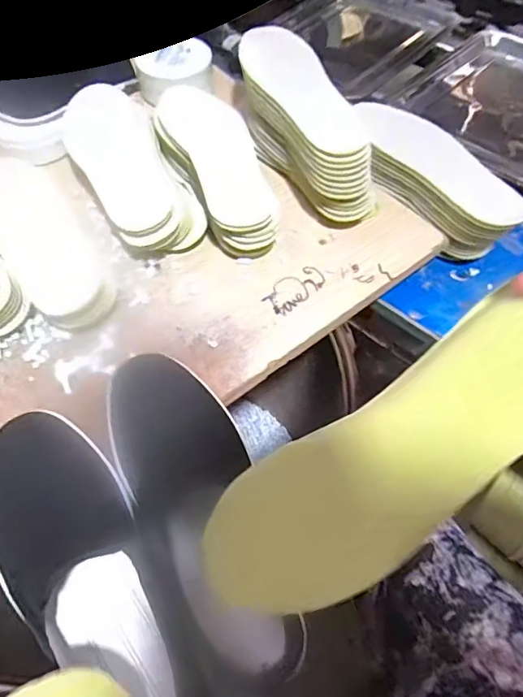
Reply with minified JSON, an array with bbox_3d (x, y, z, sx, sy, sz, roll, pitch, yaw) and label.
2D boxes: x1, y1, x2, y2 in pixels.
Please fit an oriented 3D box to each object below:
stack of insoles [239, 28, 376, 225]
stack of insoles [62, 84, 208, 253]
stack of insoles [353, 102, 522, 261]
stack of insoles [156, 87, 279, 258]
[{"bbox_3d":[0.053,-0.260,0.590,0.089,0.088,0.250,-18,70,-12],"label":"stack of insoles"},{"bbox_3d":[-0.158,-0.208,0.586,0.095,0.068,0.249,-24,59,-16],"label":"stack of insoles"},{"bbox_3d":[0.204,-0.211,0.615,0.101,0.067,0.254,-23,58,-16],"label":"stack of insoles"},{"bbox_3d":[-0.057,-0.206,0.592,0.098,0.071,0.256,-14,56,-10],"label":"stack of insoles"}]

